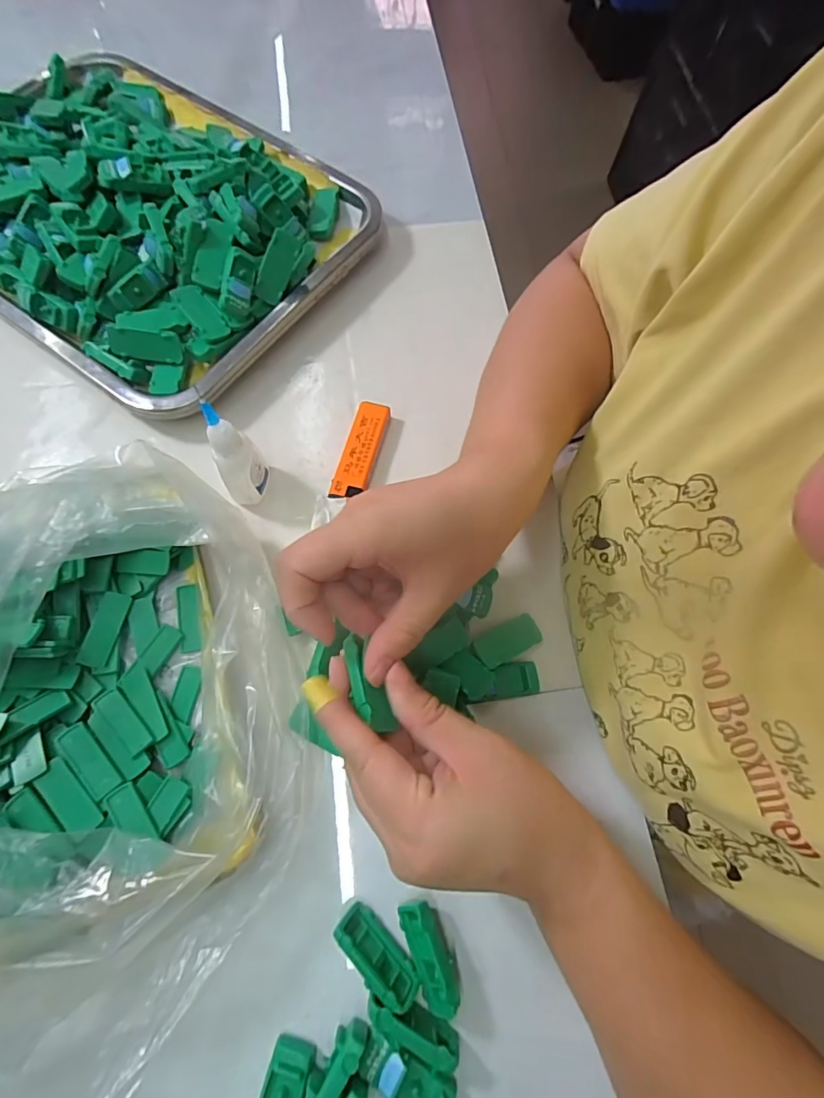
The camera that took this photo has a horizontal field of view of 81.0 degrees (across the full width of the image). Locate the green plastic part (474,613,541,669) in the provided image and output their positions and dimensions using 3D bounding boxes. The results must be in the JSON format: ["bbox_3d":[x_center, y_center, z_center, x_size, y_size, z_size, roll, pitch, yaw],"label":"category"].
[{"bbox_3d":[0.059,0.056,0.296,0.040,0.013,0.020,-25,73,-13],"label":"green plastic part"}]

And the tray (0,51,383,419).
[{"bbox_3d":[-0.227,-0.269,0.379,0.340,0.062,0.257,35,73,10],"label":"tray"}]

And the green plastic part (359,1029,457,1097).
[{"bbox_3d":[-0.002,0.244,0.222,0.044,0.011,0.019,27,70,6],"label":"green plastic part"}]

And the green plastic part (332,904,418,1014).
[{"bbox_3d":[-0.018,0.201,0.237,0.046,0.024,0.010,41,114,14],"label":"green plastic part"}]

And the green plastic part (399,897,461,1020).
[{"bbox_3d":[0.009,0.198,0.235,0.018,0.018,0.045,-18,72,-11],"label":"green plastic part"}]

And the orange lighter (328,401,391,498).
[{"bbox_3d":[-0.036,-0.067,0.336,0.026,0.014,0.076,16,69,1],"label":"orange lighter"}]

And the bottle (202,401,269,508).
[{"bbox_3d":[-0.107,-0.056,0.291,0.027,0.085,0.022,-26,74,-14],"label":"bottle"}]

